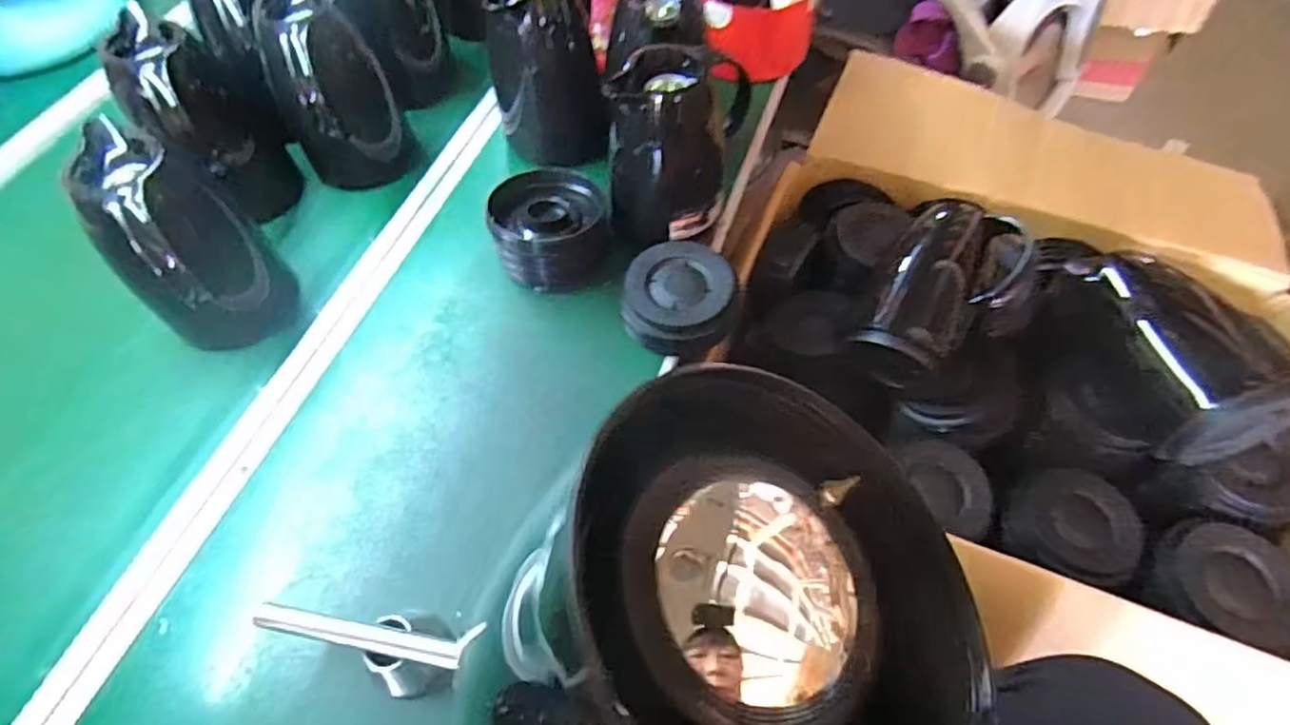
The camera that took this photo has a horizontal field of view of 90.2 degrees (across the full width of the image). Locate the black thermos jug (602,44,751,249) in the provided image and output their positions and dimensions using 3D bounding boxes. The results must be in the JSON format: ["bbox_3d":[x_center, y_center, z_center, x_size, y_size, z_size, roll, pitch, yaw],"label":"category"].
[{"bbox_3d":[0.038,-0.216,0.662,0.153,0.180,0.107,-6,58,-3],"label":"black thermos jug"}]

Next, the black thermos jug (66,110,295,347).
[{"bbox_3d":[-0.434,-0.110,0.619,0.123,0.191,0.153,-37,64,-20],"label":"black thermos jug"}]

